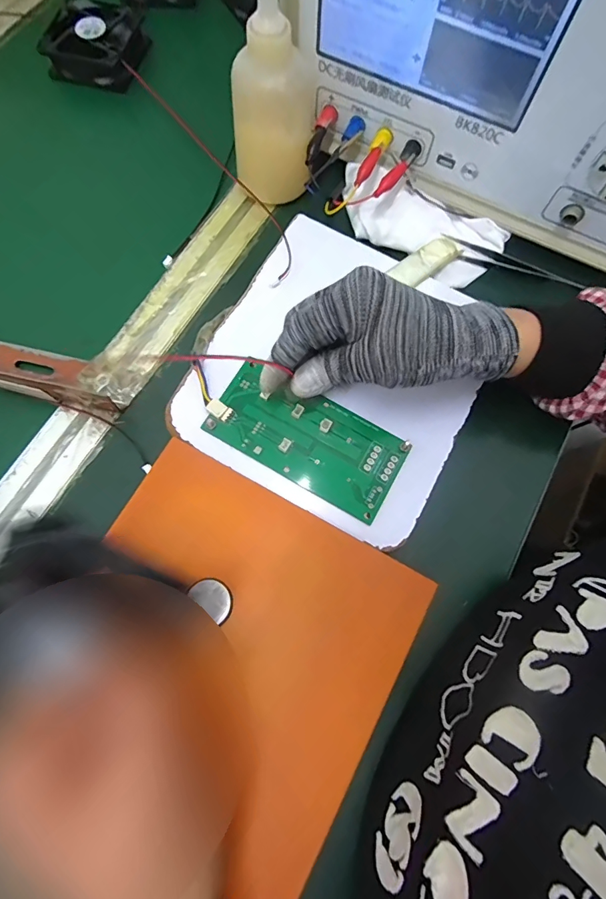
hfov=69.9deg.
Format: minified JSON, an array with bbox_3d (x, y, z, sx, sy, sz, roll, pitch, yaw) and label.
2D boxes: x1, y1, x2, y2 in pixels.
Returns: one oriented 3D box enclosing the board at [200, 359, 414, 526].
[{"bbox_3d":[0.003,-0.008,0.304,0.134,0.007,0.065,27,74,4],"label":"board"}]

